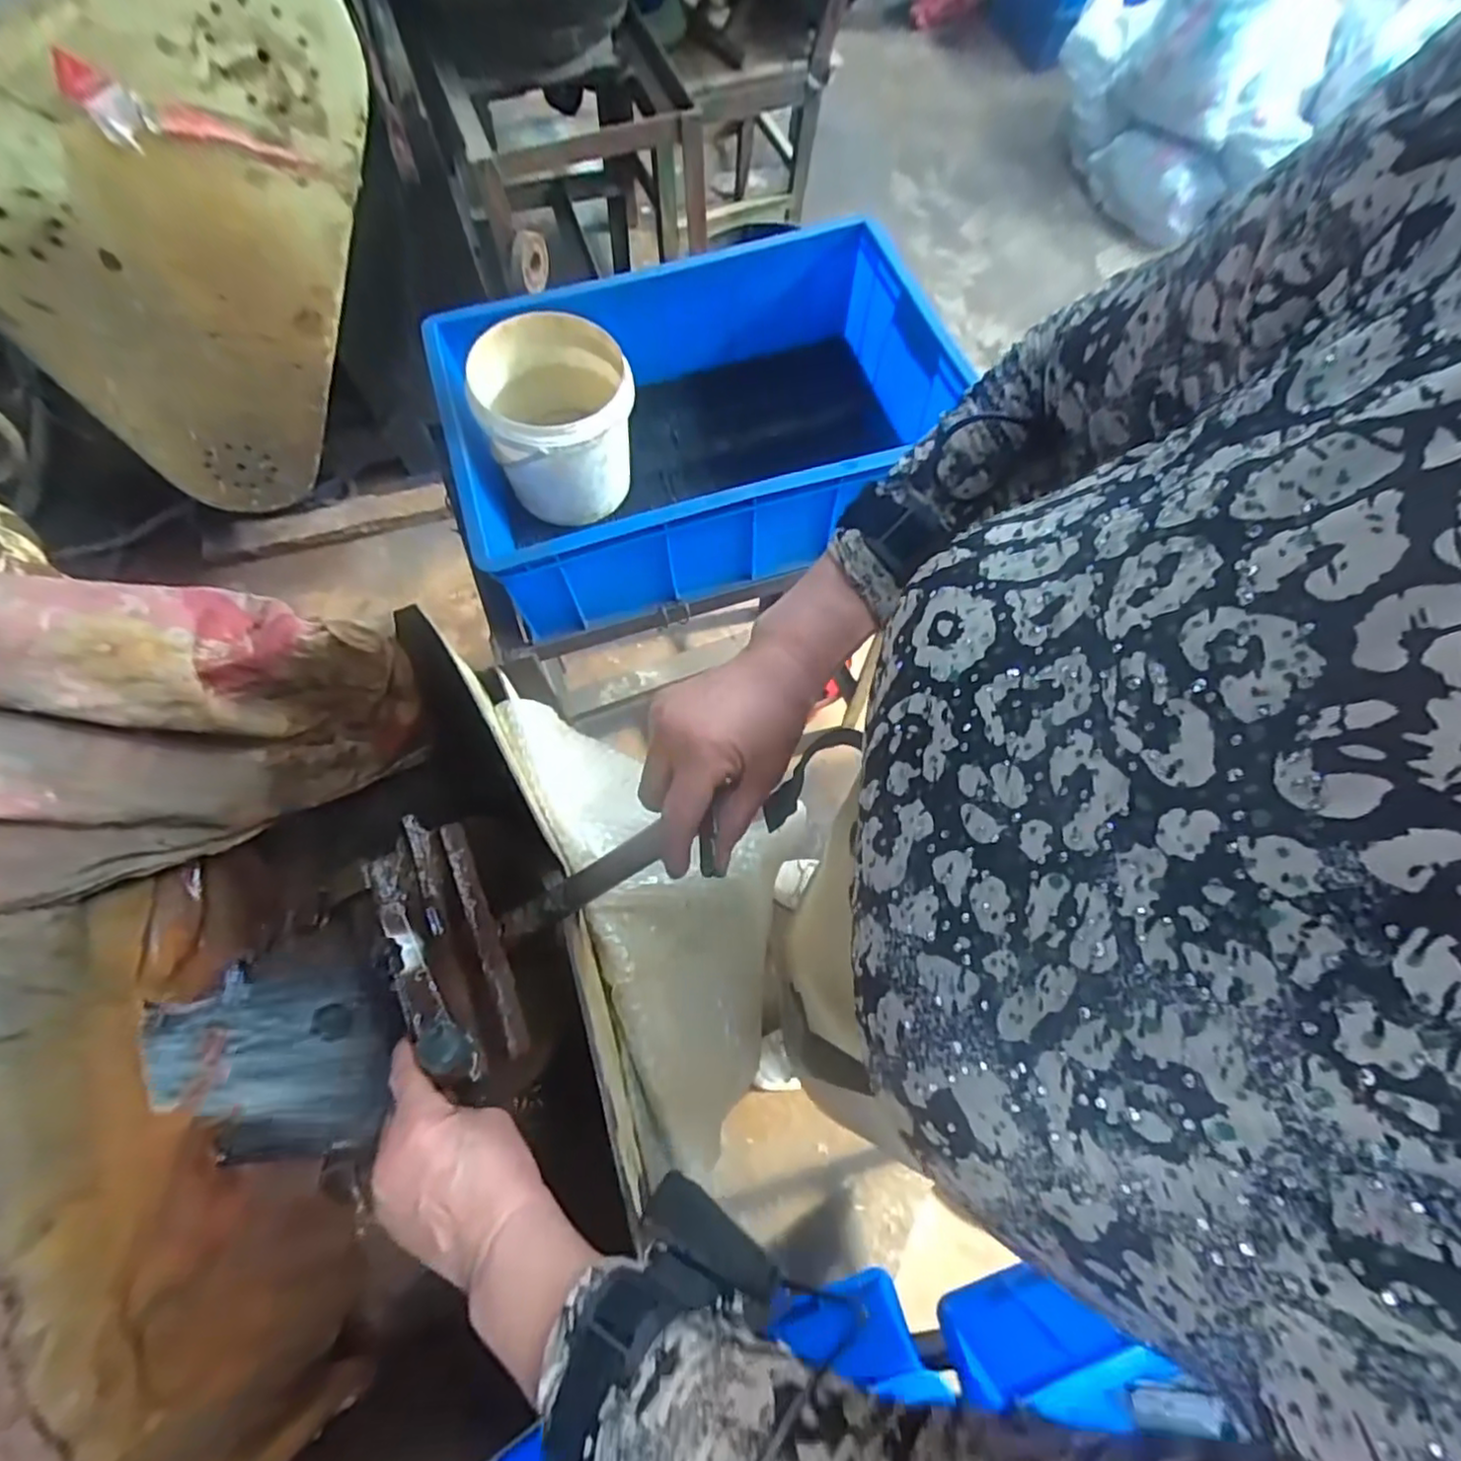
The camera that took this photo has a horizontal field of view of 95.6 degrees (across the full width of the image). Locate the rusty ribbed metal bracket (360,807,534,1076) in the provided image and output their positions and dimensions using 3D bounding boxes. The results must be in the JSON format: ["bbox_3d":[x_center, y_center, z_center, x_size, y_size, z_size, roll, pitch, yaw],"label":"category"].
[{"bbox_3d":[-0.180,0.134,0.420,0.065,0.026,0.155,-25,69,-12],"label":"rusty ribbed metal bracket"}]

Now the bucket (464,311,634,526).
[{"bbox_3d":[-0.184,-0.325,0.722,0.158,0.148,0.160,1,68,-2],"label":"bucket"}]

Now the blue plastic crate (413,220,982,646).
[{"bbox_3d":[-0.026,-0.331,0.749,0.513,0.190,0.339,-17,70,-9],"label":"blue plastic crate"}]

